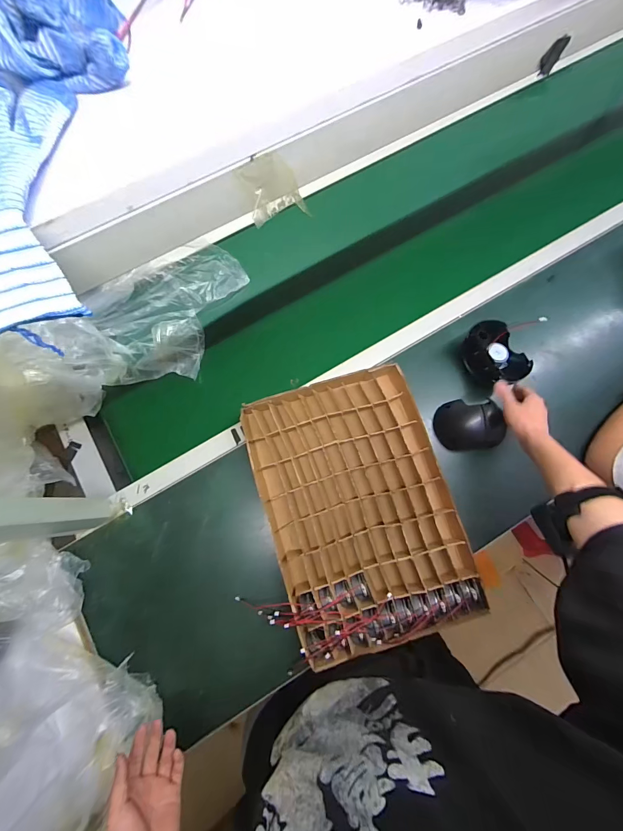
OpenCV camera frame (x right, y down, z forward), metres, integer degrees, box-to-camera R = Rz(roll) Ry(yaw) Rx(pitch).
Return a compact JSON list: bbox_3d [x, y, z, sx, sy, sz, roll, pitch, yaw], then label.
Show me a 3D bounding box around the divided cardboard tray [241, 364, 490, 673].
[{"bbox_3d":[0.079,0.153,0.617,0.320,0.053,0.449,-17,77,-4],"label":"divided cardboard tray"}]

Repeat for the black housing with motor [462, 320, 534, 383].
[{"bbox_3d":[0.354,-0.119,0.664,0.082,0.050,0.129,-24,77,-5],"label":"black housing with motor"}]

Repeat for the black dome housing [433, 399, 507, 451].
[{"bbox_3d":[0.300,0.020,0.644,0.112,0.075,0.090,-1,76,0],"label":"black dome housing"}]

